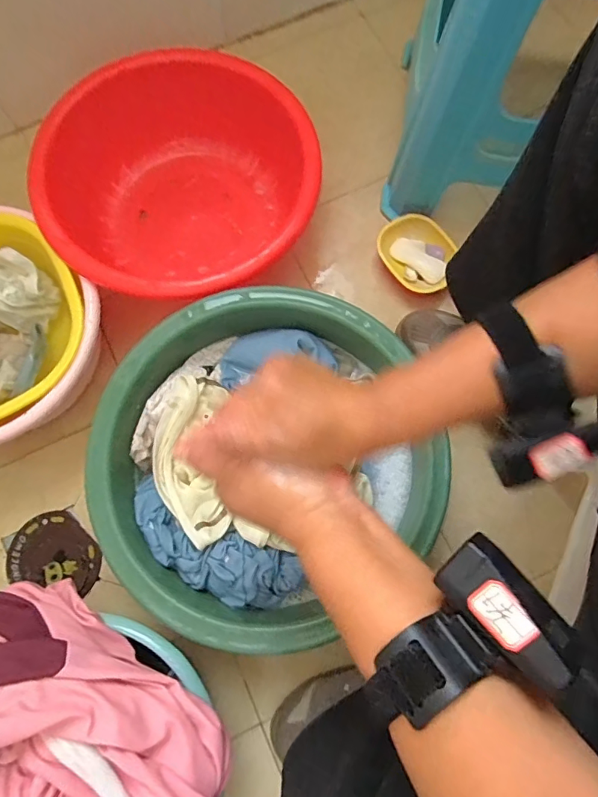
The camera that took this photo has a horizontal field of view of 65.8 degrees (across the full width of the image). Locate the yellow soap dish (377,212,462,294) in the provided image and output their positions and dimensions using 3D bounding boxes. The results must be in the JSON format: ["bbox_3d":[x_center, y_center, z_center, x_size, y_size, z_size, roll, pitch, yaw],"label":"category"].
[{"bbox_3d":[0.167,-0.203,0.657,0.114,0.033,0.096,41,79,10],"label":"yellow soap dish"}]

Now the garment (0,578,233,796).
[{"bbox_3d":[-0.203,0.303,0.392,0.315,0.104,0.173,34,78,9],"label":"garment"}]

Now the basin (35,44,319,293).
[{"bbox_3d":[-0.154,-0.280,0.636,0.347,0.132,0.347,0,75,1],"label":"basin"}]

